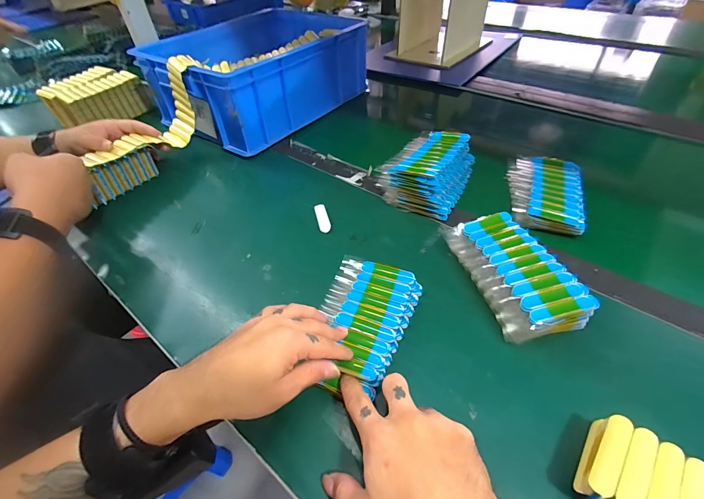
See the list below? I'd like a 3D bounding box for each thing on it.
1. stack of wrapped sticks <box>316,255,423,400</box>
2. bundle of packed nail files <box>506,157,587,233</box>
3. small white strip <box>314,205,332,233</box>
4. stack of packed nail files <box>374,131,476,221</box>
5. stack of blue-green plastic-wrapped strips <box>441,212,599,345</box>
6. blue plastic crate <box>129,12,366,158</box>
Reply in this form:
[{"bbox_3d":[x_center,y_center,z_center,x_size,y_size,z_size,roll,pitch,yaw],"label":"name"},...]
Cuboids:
[{"bbox_3d":[0.006,0.074,0.363,0.097,0.025,0.152,18,53,20],"label":"stack of wrapped sticks"},{"bbox_3d":[0.279,-0.088,0.493,0.096,0.018,0.163,12,52,16],"label":"bundle of packed nail files"},{"bbox_3d":[-0.041,-0.046,0.489,0.016,0.004,0.057,-12,46,-7],"label":"small white strip"},{"bbox_3d":[0.121,-0.130,0.528,0.116,0.052,0.178,22,52,24],"label":"stack of packed nail files"},{"bbox_3d":[0.176,0.023,0.385,0.088,0.041,0.160,-15,47,-9],"label":"stack of blue-green plastic-wrapped strips"},{"bbox_3d":[-0.191,-0.381,0.727,0.294,0.147,0.400,29,54,28],"label":"blue plastic crate"}]

